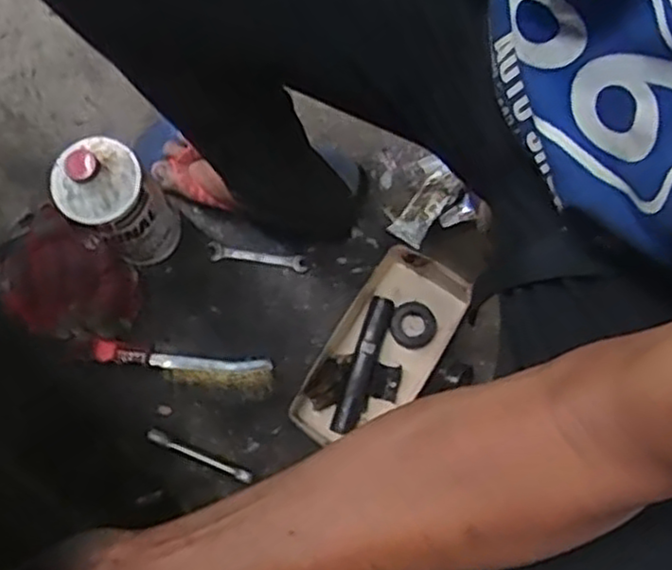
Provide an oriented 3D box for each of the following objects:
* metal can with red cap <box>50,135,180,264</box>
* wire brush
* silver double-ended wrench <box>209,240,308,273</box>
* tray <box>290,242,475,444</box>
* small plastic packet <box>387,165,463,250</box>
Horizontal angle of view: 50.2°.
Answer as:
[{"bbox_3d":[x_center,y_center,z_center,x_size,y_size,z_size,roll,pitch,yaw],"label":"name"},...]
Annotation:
[{"bbox_3d":[-0.228,-0.082,0.761,0.087,0.211,0.086,-1,77,2],"label":"metal can with red cap"},{"bbox_3d":[-0.175,0.096,0.814,0.203,0.019,0.043,7,78,4],"label":"wire brush"},{"bbox_3d":[-0.094,-0.033,0.858,0.118,0.006,0.022,10,76,3],"label":"silver double-ended wrench"},{"bbox_3d":[0.049,0.075,0.807,0.114,0.048,0.232,31,80,9],"label":"tray"},{"bbox_3d":[0.106,-0.094,0.846,0.040,0.008,0.098,36,87,14],"label":"small plastic packet"}]

